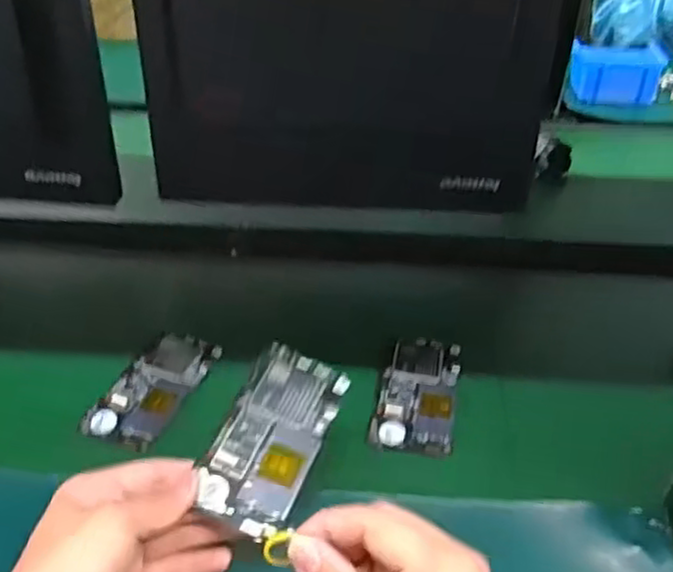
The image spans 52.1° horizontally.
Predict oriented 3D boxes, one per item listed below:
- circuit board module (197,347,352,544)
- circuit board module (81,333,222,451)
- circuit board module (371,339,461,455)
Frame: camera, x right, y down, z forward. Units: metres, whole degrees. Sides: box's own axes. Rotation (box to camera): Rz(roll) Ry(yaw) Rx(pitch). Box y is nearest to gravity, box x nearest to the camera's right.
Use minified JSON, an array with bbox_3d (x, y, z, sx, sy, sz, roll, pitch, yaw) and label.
[{"bbox_3d":[-0.040,0.098,0.452,0.061,0.014,0.126,13,52,15],"label":"circuit board module"},{"bbox_3d":[-0.153,0.084,0.579,0.060,0.013,0.122,12,37,21],"label":"circuit board module"},{"bbox_3d":[0.068,0.089,0.577,0.065,0.011,0.123,5,35,12],"label":"circuit board module"}]

